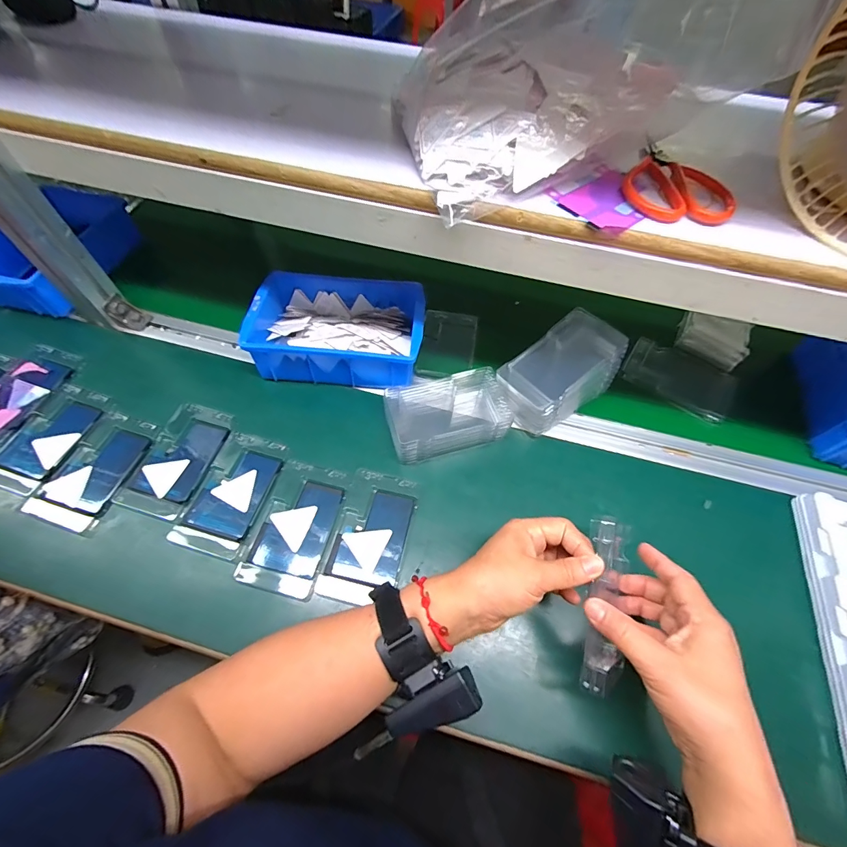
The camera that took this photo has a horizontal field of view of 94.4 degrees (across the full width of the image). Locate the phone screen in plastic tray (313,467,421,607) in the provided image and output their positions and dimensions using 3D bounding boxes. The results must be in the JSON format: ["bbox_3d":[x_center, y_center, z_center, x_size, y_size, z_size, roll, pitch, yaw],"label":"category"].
[{"bbox_3d":[-0.051,0.109,0.385,0.072,0.010,0.124,13,60,5],"label":"phone screen in plastic tray"}]

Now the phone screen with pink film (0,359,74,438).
[{"bbox_3d":[-0.458,-0.033,0.442,0.061,0.010,0.099,19,60,8],"label":"phone screen with pink film"}]

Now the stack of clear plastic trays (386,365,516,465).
[{"bbox_3d":[0.028,-0.010,0.441,0.131,0.046,0.077,-12,61,-10],"label":"stack of clear plastic trays"}]

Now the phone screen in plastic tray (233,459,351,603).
[{"bbox_3d":[-0.125,0.100,0.387,0.073,0.010,0.124,14,60,5],"label":"phone screen in plastic tray"}]

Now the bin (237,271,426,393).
[{"bbox_3d":[-0.100,-0.119,0.489,0.197,0.068,0.148,5,59,0],"label":"bin"}]

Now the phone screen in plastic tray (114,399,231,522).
[{"bbox_3d":[-0.259,0.035,0.415,0.070,0.013,0.122,14,60,6],"label":"phone screen in plastic tray"}]

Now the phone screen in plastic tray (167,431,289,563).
[{"bbox_3d":[-0.194,0.069,0.402,0.070,0.010,0.124,13,59,5],"label":"phone screen in plastic tray"}]

